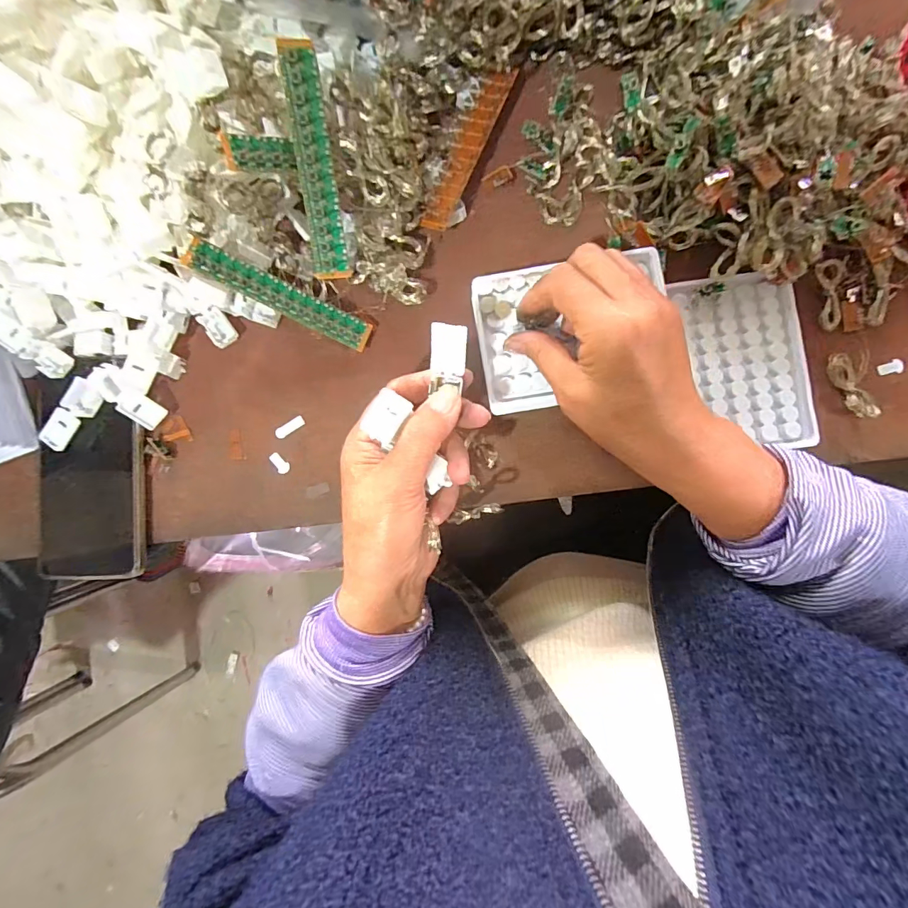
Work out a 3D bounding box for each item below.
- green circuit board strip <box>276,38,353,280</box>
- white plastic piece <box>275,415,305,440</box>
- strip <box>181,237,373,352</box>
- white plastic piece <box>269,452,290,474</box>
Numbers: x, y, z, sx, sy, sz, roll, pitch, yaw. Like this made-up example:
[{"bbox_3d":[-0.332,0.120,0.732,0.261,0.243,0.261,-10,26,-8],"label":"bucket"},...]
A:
[{"bbox_3d":[-0.086,-0.180,0.272,0.022,0.005,0.128,-12,111,-21],"label":"green circuit board strip"},{"bbox_3d":[-0.127,-0.020,0.333,0.024,0.004,0.008,-30,87,2],"label":"white plastic piece"},{"bbox_3d":[-0.121,-0.111,0.308,0.127,0.007,0.021,25,90,-16],"label":"strip"},{"bbox_3d":[-0.134,0.007,0.332,0.018,0.004,0.009,41,91,3],"label":"white plastic piece"}]

